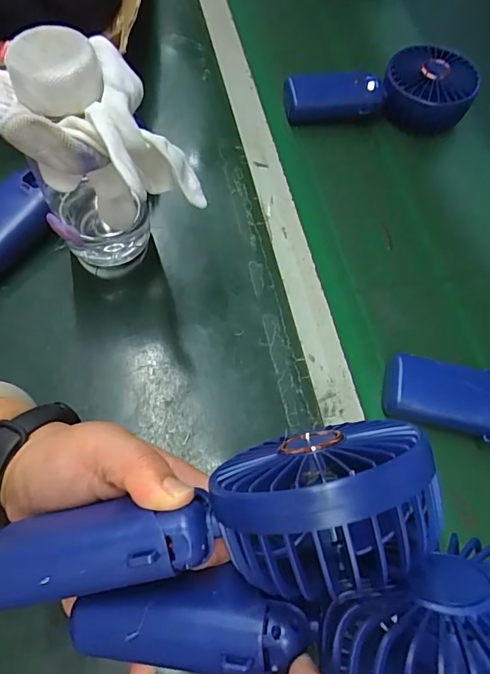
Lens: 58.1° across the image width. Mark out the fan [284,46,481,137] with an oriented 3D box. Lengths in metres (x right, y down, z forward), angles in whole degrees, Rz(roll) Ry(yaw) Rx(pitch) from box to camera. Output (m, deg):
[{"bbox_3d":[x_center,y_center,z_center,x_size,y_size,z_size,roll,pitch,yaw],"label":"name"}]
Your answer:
[{"bbox_3d":[0.132,-0.245,0.445,0.187,0.049,0.082,-5,65,-8],"label":"fan"}]

